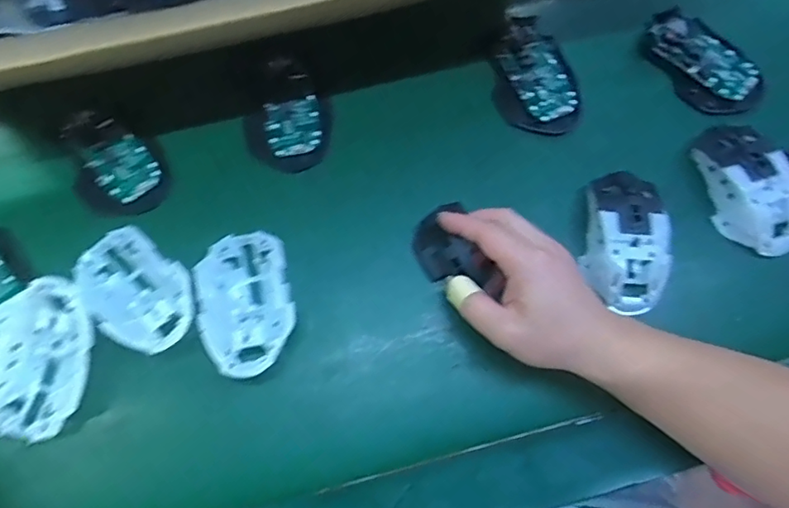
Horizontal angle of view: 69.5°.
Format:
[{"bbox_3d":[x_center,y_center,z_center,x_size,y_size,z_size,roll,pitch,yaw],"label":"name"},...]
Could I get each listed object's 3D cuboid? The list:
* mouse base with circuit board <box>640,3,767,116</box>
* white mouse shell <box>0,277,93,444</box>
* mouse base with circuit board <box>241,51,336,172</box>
[{"bbox_3d":[0.278,-0.177,0.512,0.062,0.034,0.114,-37,78,-10],"label":"mouse base with circuit board"},{"bbox_3d":[-0.266,0.078,0.426,0.070,0.034,0.113,10,74,2],"label":"white mouse shell"},{"bbox_3d":[-0.098,-0.126,0.506,0.074,0.017,0.116,-23,76,-7],"label":"mouse base with circuit board"}]

